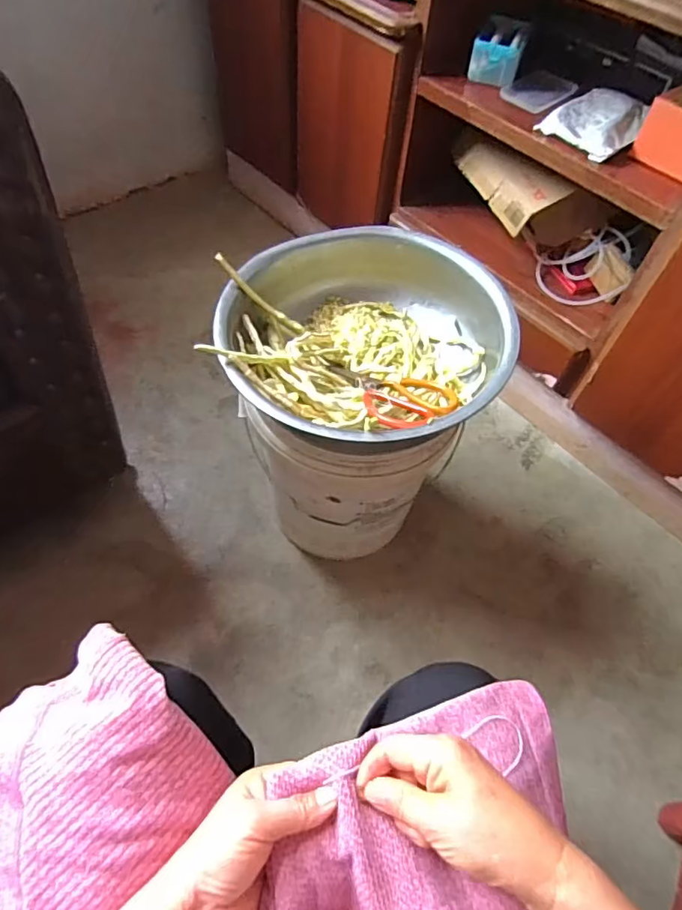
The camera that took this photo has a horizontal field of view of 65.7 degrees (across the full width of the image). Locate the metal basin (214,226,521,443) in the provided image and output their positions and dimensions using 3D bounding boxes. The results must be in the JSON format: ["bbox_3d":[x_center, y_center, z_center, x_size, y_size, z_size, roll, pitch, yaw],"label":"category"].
[{"bbox_3d":[0.028,-0.137,0.644,0.320,0.098,0.329,2,56,-3],"label":"metal basin"}]

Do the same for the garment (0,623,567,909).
[{"bbox_3d":[-0.054,0.257,0.355,0.410,0.079,0.216,10,56,-2],"label":"garment"}]

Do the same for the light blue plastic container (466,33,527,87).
[{"bbox_3d":[0.249,-0.638,0.840,0.075,0.059,0.084,17,56,6],"label":"light blue plastic container"}]

